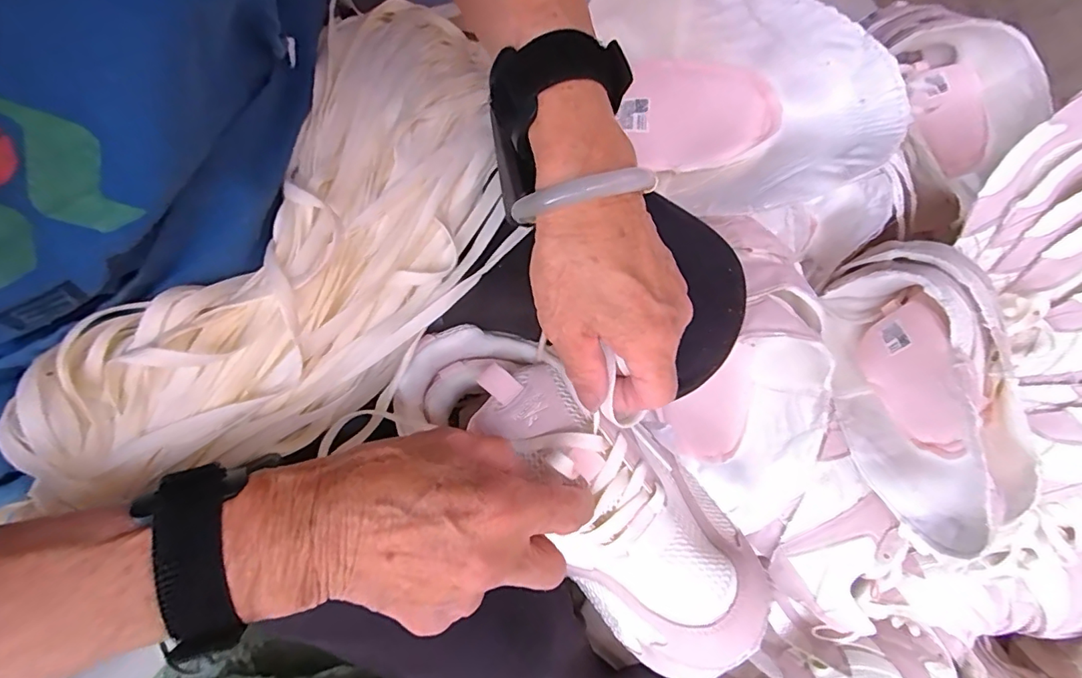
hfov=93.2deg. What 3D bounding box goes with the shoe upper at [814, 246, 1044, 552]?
[{"bbox_3d":[0.306,0.041,0.418,0.076,0.140,0.242,-5,75,-3],"label":"shoe upper"}]

